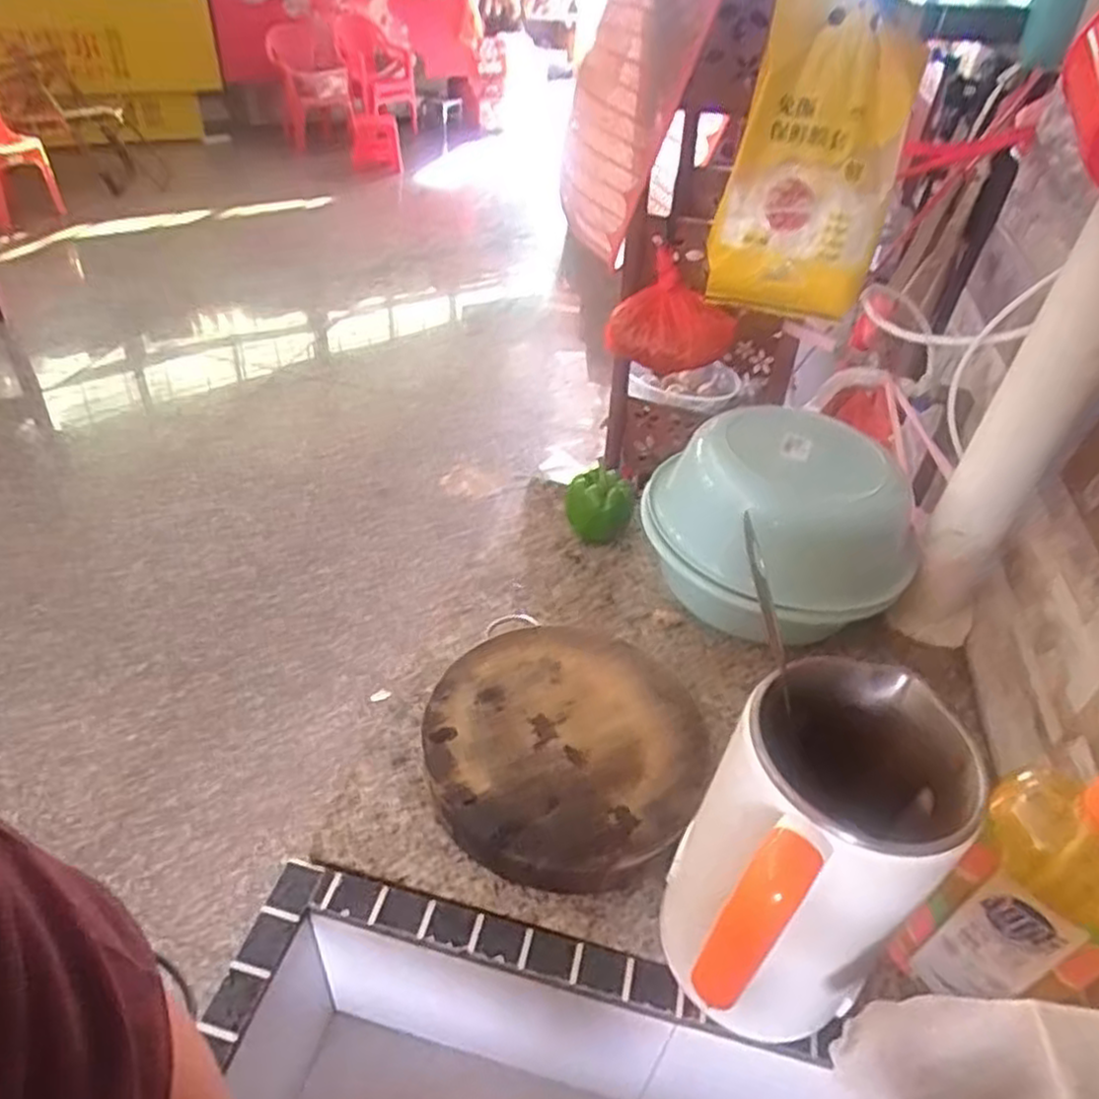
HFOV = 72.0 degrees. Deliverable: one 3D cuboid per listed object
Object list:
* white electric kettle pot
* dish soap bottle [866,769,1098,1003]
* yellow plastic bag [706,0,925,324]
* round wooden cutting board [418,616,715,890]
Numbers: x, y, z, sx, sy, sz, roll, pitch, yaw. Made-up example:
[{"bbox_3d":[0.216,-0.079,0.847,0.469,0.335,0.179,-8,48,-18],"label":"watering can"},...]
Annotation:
[{"bbox_3d":[0.155,0.227,0.508,0.129,0.268,0.188,26,44,21],"label":"white electric kettle pot"},{"bbox_3d":[0.333,0.228,0.496,0.113,0.274,0.089,31,46,26],"label":"dish soap bottle"},{"bbox_3d":[0.343,-0.496,0.993,0.203,0.366,0.124,11,41,5],"label":"yellow plastic bag"},{"bbox_3d":[0.015,0.184,0.712,0.250,0.048,0.256,4,40,-3],"label":"round wooden cutting board"}]

